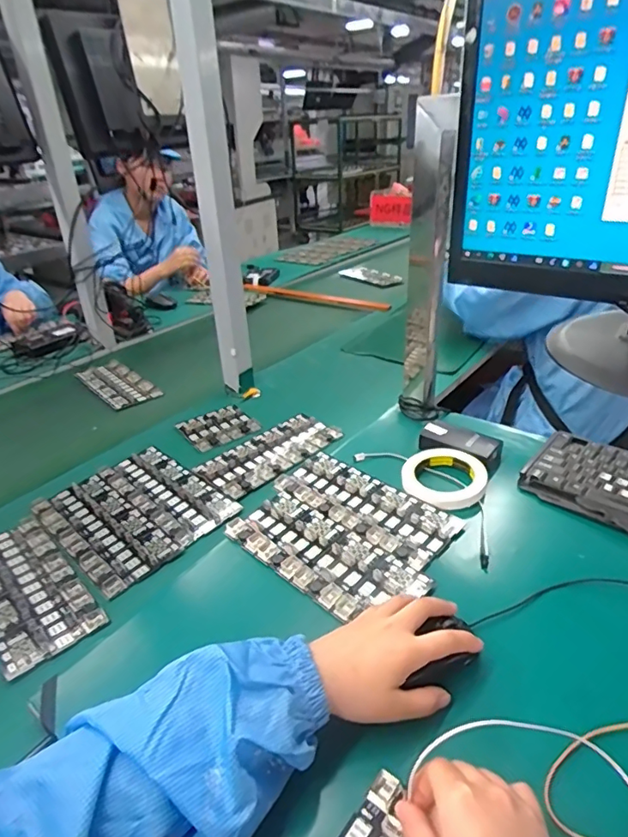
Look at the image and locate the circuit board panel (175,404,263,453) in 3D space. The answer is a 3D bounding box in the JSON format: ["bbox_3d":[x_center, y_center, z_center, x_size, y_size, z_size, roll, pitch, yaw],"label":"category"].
[{"bbox_3d":[-0.158,0.015,0.875,0.109,0.009,0.105,-24,38,-28],"label":"circuit board panel"}]

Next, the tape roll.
[{"bbox_3d":[0.168,0.078,0.674,0.105,0.020,0.109,-2,30,1],"label":"tape roll"}]

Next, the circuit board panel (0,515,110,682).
[{"bbox_3d":[-0.326,0.189,0.588,0.096,0.006,0.225,-27,39,-36],"label":"circuit board panel"}]

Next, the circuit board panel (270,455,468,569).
[{"bbox_3d":[0.061,0.107,0.651,0.234,0.022,0.097,21,39,38],"label":"circuit board panel"}]

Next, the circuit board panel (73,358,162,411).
[{"bbox_3d":[-0.405,-0.073,1.073,0.106,0.013,0.232,-22,36,-38],"label":"circuit board panel"}]

